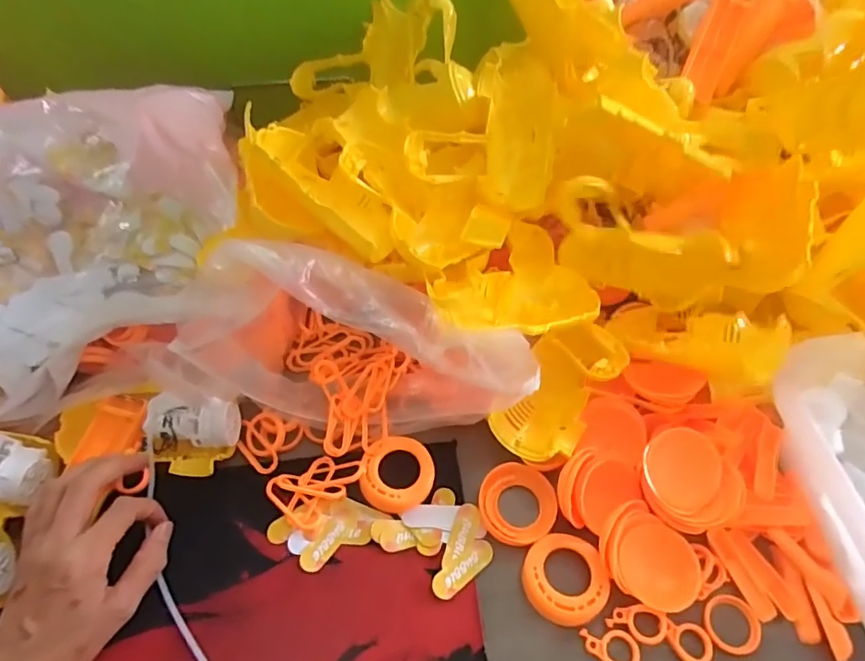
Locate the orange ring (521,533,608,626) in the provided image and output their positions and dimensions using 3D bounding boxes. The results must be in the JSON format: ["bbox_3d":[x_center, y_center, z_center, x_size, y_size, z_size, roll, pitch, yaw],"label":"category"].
[{"bbox_3d":[0.090,0.168,0.370,0.055,0.012,0.056,11,55,9],"label":"orange ring"}]

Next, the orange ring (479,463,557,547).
[{"bbox_3d":[0.063,0.127,0.402,0.055,0.012,0.056,0,54,1],"label":"orange ring"}]

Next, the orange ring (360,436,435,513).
[{"bbox_3d":[-0.026,0.108,0.412,0.053,0.013,0.055,0,54,1],"label":"orange ring"}]

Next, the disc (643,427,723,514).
[{"bbox_3d":[0.175,0.096,0.380,0.052,0.004,0.053,-1,75,3],"label":"disc"}]

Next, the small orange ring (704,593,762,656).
[{"bbox_3d":[0.198,0.193,0.359,0.035,0.004,0.035,0,54,1],"label":"small orange ring"}]

